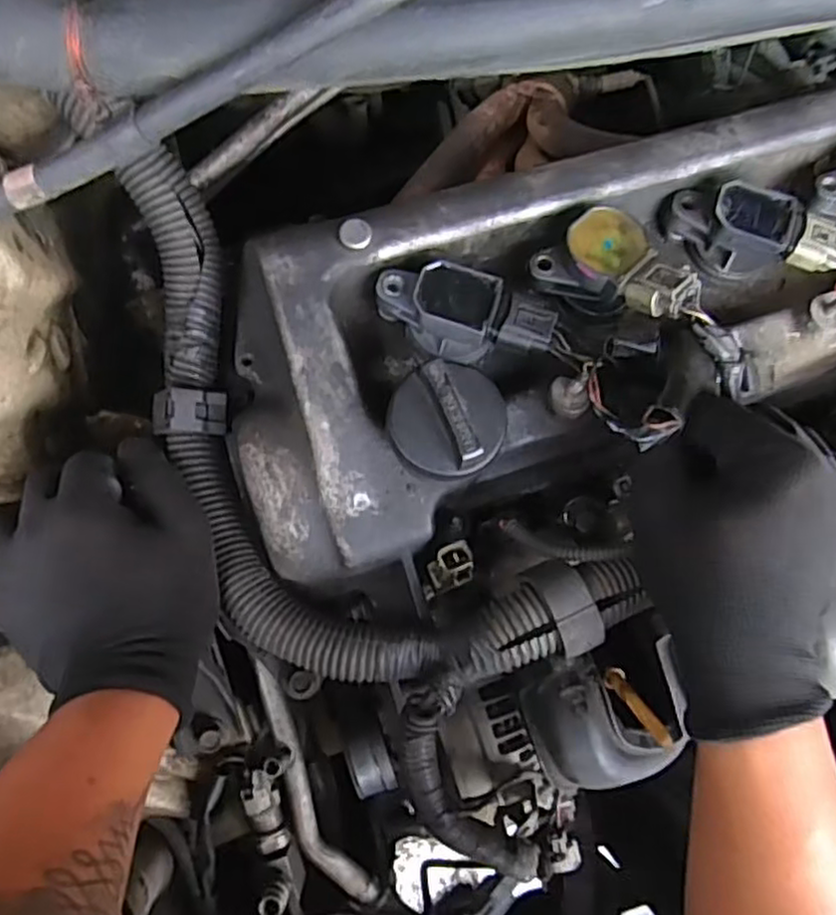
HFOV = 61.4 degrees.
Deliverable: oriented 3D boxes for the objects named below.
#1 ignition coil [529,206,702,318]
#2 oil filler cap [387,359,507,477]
[{"bbox_3d":[0.098,-0.090,0.342,0.048,0.036,0.066,-40,93,-7],"label":"ignition coil"},{"bbox_3d":[0.014,-0.018,0.311,0.052,0.020,0.050,0,88,-8],"label":"oil filler cap"}]

